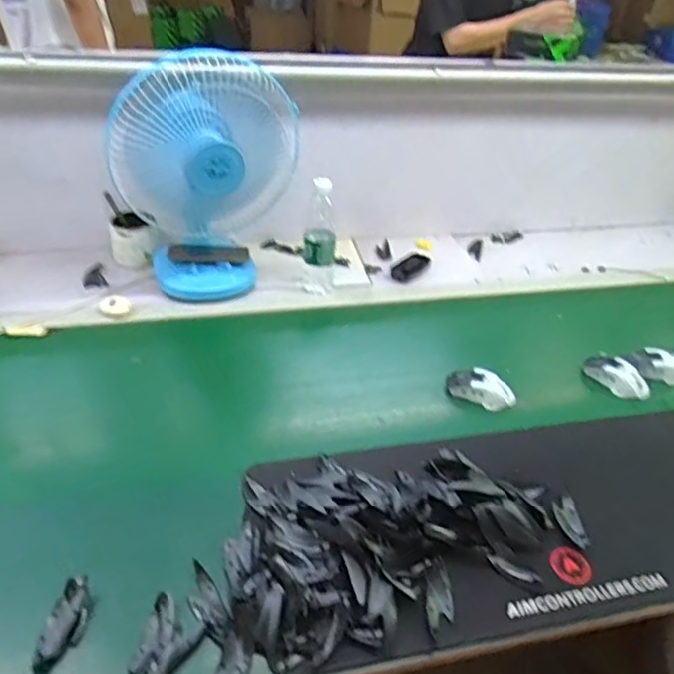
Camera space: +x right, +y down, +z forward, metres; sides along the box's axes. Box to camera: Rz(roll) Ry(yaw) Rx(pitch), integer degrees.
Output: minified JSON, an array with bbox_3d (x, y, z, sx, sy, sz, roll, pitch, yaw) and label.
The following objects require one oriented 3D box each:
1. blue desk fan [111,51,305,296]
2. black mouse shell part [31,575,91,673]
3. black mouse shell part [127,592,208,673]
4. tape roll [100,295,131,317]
[{"bbox_3d":[-0.224,-0.275,1.123,0.296,0.419,0.172,3,39,-1],"label":"blue desk fan"},{"bbox_3d":[-0.299,0.316,0.684,0.041,0.020,0.098,7,36,3],"label":"black mouse shell part"},{"bbox_3d":[-0.198,0.335,0.678,0.071,0.015,0.087,26,41,26],"label":"black mouse shell part"},{"bbox_3d":[-0.408,-0.059,1.154,0.051,0.024,0.051,3,36,-2],"label":"tape roll"}]

